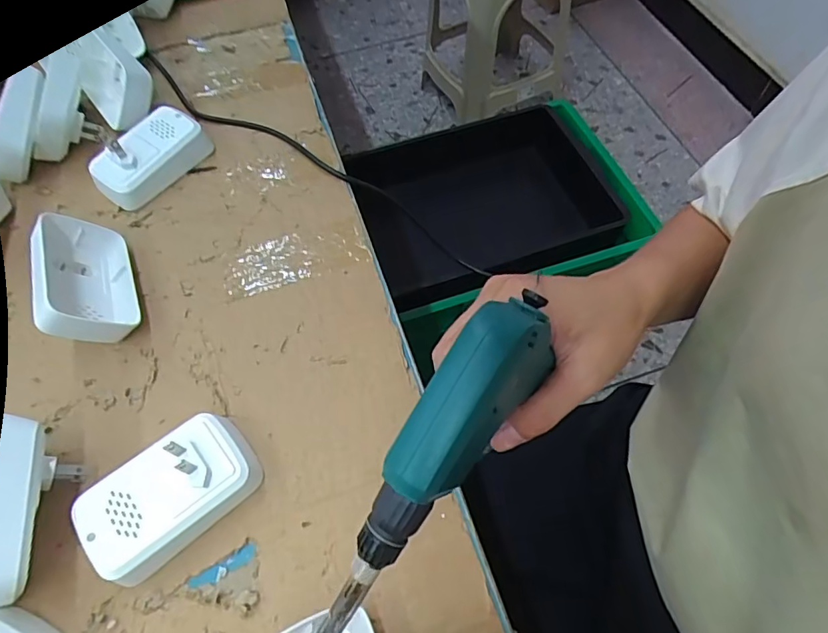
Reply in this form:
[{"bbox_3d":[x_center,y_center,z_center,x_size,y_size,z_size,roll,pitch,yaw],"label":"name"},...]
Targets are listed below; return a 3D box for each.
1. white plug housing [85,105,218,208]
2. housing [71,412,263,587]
[{"bbox_3d":[-0.223,-0.135,0.428,0.057,0.036,0.089,30,66,18],"label":"white plug housing"},{"bbox_3d":[-0.139,0.100,0.293,0.092,0.035,0.055,-36,65,-16],"label":"housing"}]

